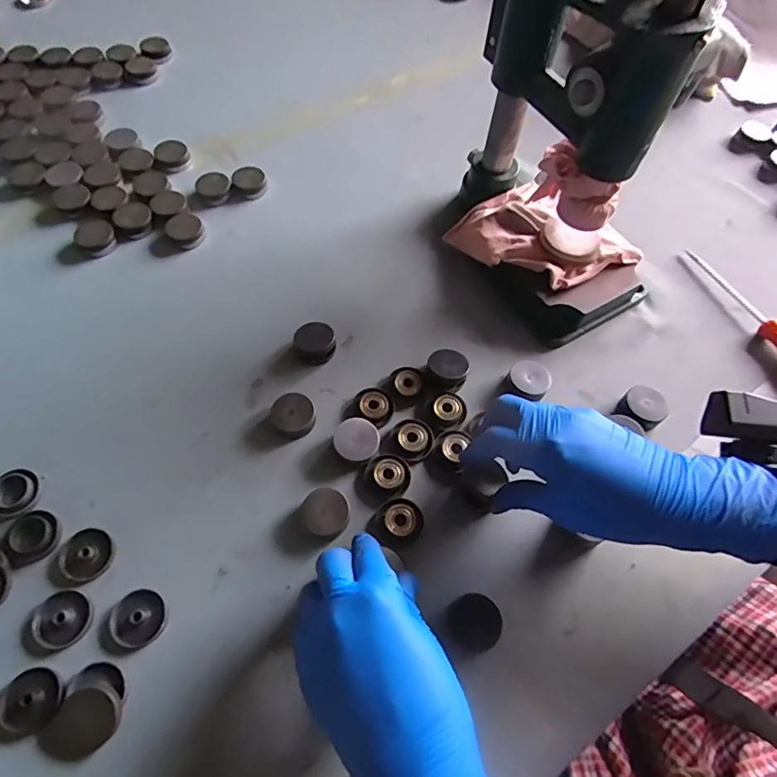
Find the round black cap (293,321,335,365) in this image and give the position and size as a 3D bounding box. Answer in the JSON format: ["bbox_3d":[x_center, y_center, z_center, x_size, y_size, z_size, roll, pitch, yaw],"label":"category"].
[{"bbox_3d":[-0.060,-0.037,0.411,0.032,0.017,0.033,2,61,-3],"label":"round black cap"}]

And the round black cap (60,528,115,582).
[{"bbox_3d":[-0.197,0.108,0.327,0.032,0.004,0.031,2,61,-3],"label":"round black cap"}]

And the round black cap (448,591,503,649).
[{"bbox_3d":[0.054,0.147,0.316,0.033,0.018,0.029,36,65,16],"label":"round black cap"}]

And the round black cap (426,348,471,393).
[{"bbox_3d":[0.047,-0.015,0.402,0.033,0.023,0.030,2,61,-3],"label":"round black cap"}]

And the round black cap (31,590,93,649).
[{"bbox_3d":[-0.202,0.142,0.309,0.032,0.004,0.031,2,61,-3],"label":"round black cap"}]

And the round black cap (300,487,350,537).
[{"bbox_3d":[-0.043,0.085,0.344,0.033,0.013,0.030,2,61,-3],"label":"round black cap"}]

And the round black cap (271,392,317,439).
[{"bbox_3d":[-0.071,0.020,0.380,0.031,0.014,0.032,2,61,-3],"label":"round black cap"}]

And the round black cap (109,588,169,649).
[{"bbox_3d":[-0.156,0.143,0.312,0.033,0.004,0.032,2,61,-3],"label":"round black cap"}]

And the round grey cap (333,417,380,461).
[{"bbox_3d":[-0.023,0.039,0.370,0.032,0.019,0.031,2,61,-3],"label":"round grey cap"}]

